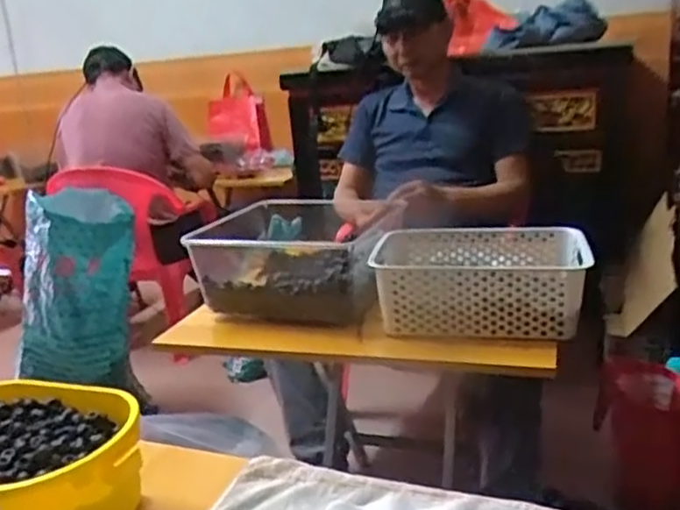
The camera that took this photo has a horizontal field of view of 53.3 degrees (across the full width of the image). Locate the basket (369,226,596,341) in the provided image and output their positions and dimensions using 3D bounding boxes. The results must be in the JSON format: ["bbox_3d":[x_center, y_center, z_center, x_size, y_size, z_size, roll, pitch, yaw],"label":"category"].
[{"bbox_3d":[0.216,0.035,1.047,0.300,0.112,0.240,-3,15,7],"label":"basket"}]

